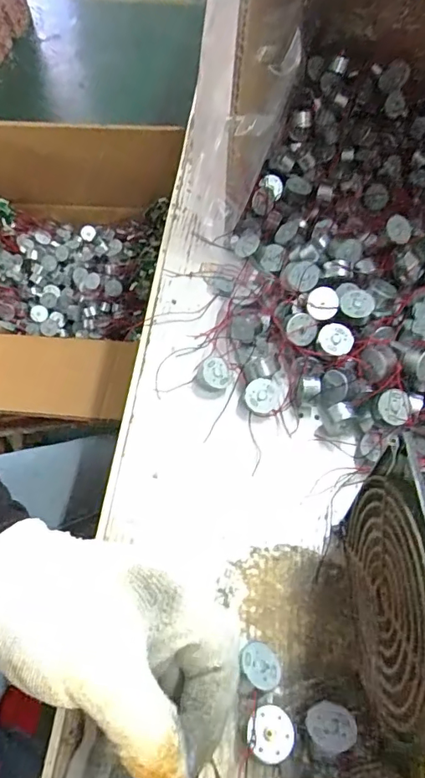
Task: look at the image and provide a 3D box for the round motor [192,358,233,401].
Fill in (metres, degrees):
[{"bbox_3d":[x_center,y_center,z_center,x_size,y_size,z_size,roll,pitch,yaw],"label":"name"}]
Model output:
[{"bbox_3d":[0.000,-0.008,0.371,0.027,0.022,0.021,8,56,6],"label":"round motor"}]

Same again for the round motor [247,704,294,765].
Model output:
[{"bbox_3d":[0.028,0.171,0.251,0.022,0.016,0.023,0,55,0],"label":"round motor"}]

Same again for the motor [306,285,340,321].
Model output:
[{"bbox_3d":[0.080,-0.062,0.368,0.023,0.007,0.024,0,92,11],"label":"motor"}]

